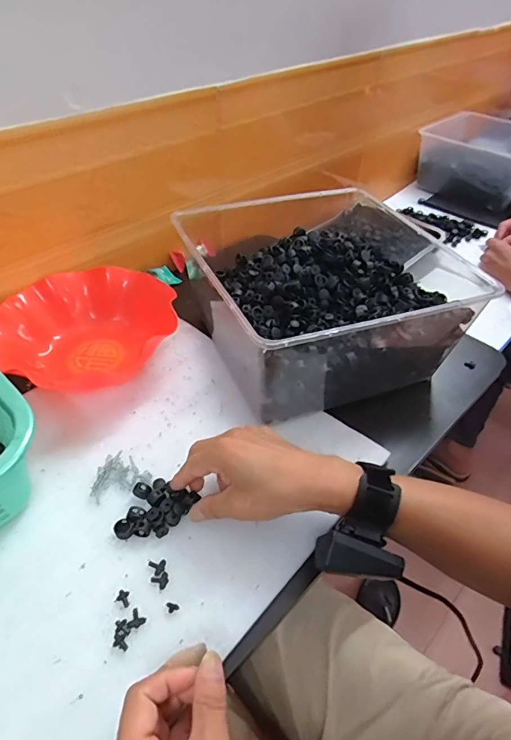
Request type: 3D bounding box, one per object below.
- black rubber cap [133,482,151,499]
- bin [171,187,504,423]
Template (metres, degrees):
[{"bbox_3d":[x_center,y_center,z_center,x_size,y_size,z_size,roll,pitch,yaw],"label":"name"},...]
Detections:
[{"bbox_3d":[-0.112,0.119,0.434,0.016,0.008,0.015,28,50,22],"label":"black rubber cap"},{"bbox_3d":[0.074,-0.106,0.572,0.289,0.138,0.317,-16,49,-18],"label":"bin"}]

